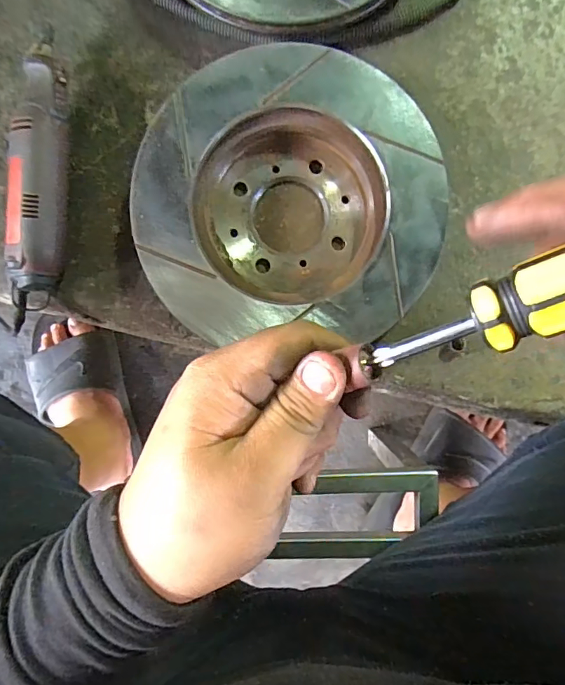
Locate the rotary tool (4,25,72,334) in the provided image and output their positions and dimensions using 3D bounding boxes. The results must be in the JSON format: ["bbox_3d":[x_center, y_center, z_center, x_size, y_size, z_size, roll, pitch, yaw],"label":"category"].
[{"bbox_3d":[-0.203,-0.134,0.397,0.046,0.046,0.230,3,91,0],"label":"rotary tool"}]

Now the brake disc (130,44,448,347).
[{"bbox_3d":[0.005,-0.114,0.397,0.250,0.049,0.241,-1,91,0],"label":"brake disc"}]

